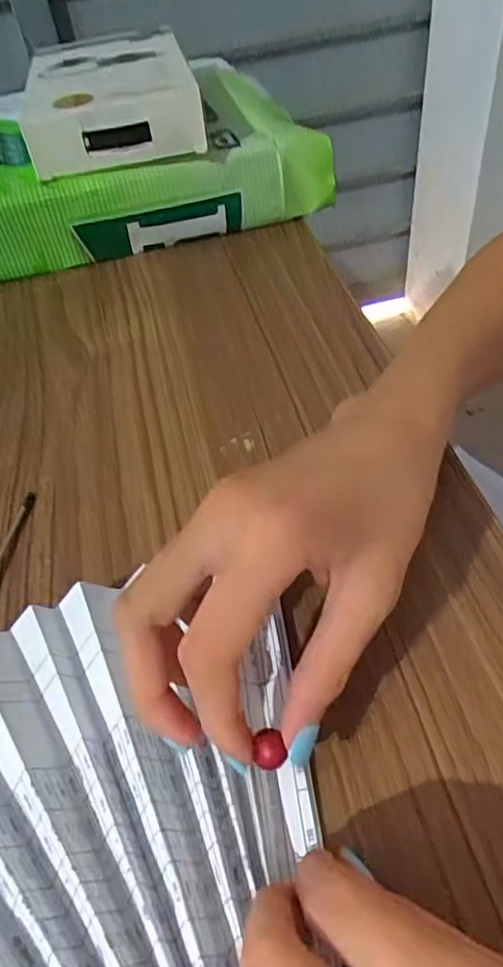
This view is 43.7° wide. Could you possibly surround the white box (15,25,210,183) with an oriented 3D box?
[{"bbox_3d":[-0.099,-0.267,0.431,0.111,0.038,0.162,-13,48,-4],"label":"white box"}]

